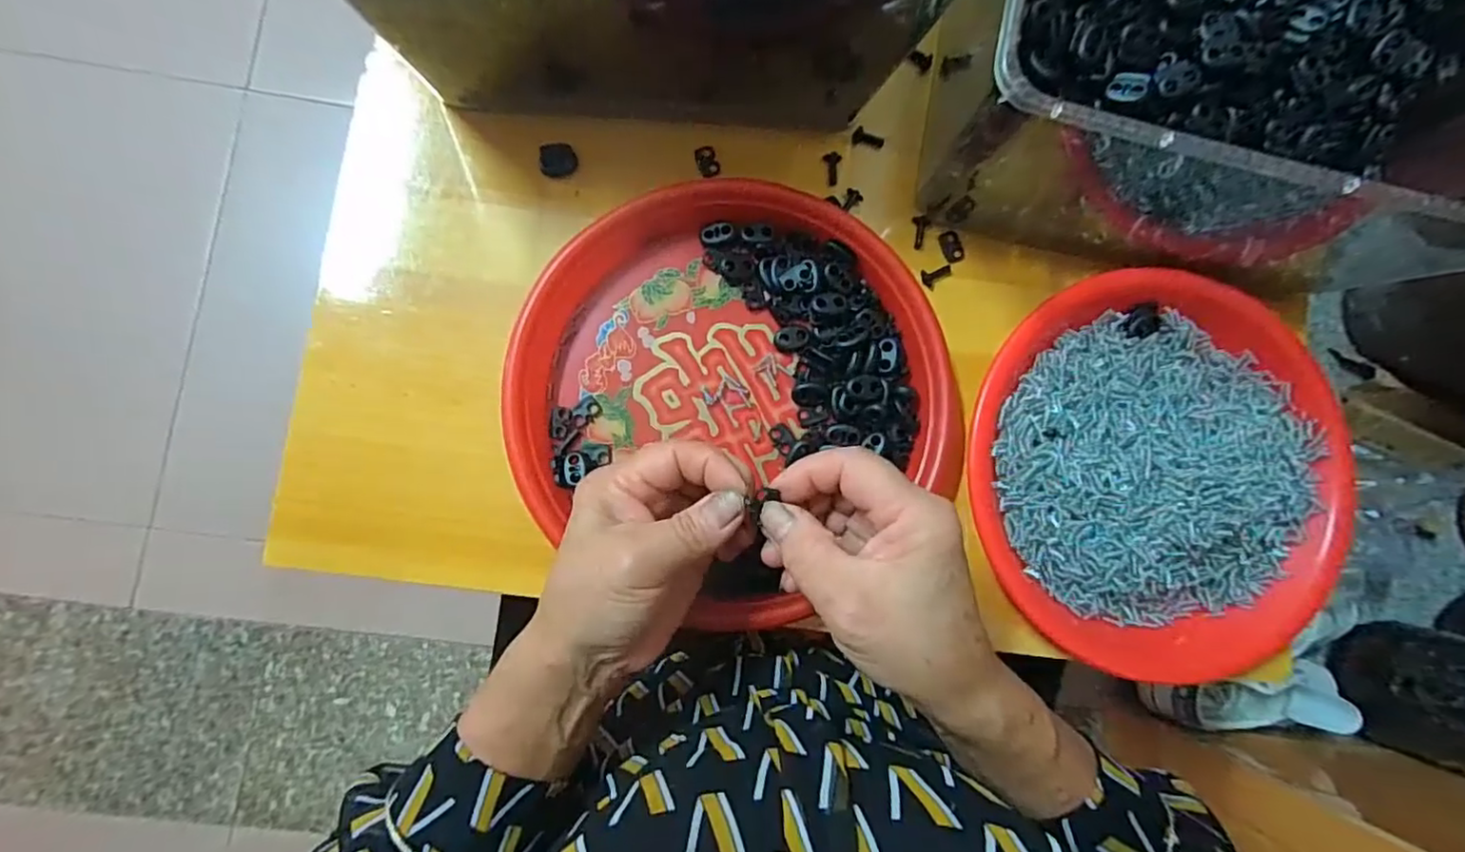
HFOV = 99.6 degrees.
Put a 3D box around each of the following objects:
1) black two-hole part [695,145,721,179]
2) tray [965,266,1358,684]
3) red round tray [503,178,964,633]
[{"bbox_3d":[-0.015,-0.158,0.368,0.013,0.006,0.022,-19,86,-6],"label":"black two-hole part"},{"bbox_3d":[0.246,0.025,0.352,0.224,0.034,0.222,10,84,-4],"label":"tray"},{"bbox_3d":[0.004,-0.020,0.345,0.242,0.028,0.221,0,85,-5],"label":"red round tray"}]

